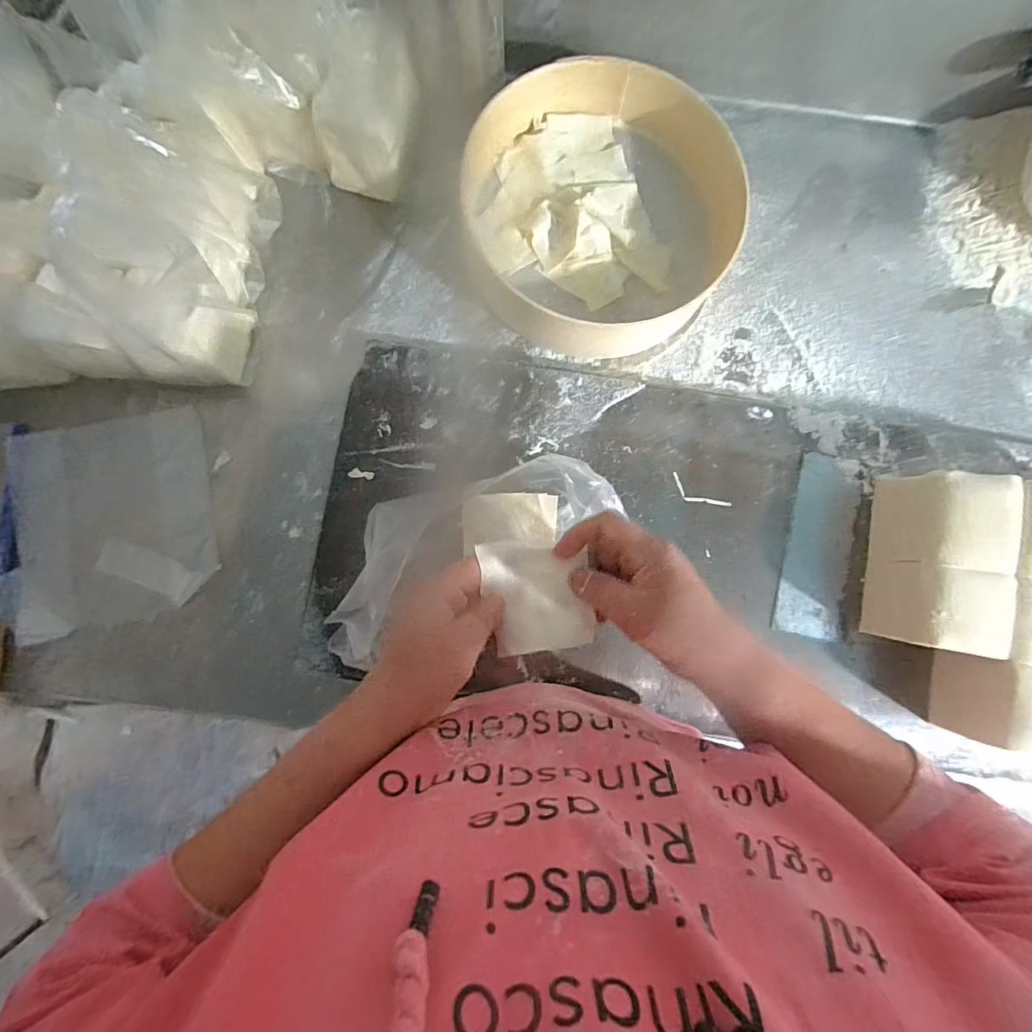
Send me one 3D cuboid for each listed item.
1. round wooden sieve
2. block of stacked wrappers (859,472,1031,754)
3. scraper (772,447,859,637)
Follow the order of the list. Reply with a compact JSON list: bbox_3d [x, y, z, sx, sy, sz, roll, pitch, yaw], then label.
[{"bbox_3d":[0.087,-0.330,0.540,0.302,0.074,0.281,0,84,-2],"label":"round wooden sieve"},{"bbox_3d":[0.489,0.095,0.478,0.230,0.090,0.238,9,84,-1],"label":"block of stacked wrappers"},{"bbox_3d":[0.330,0.033,0.526,0.072,0.008,0.192,14,84,-1],"label":"scraper"}]

